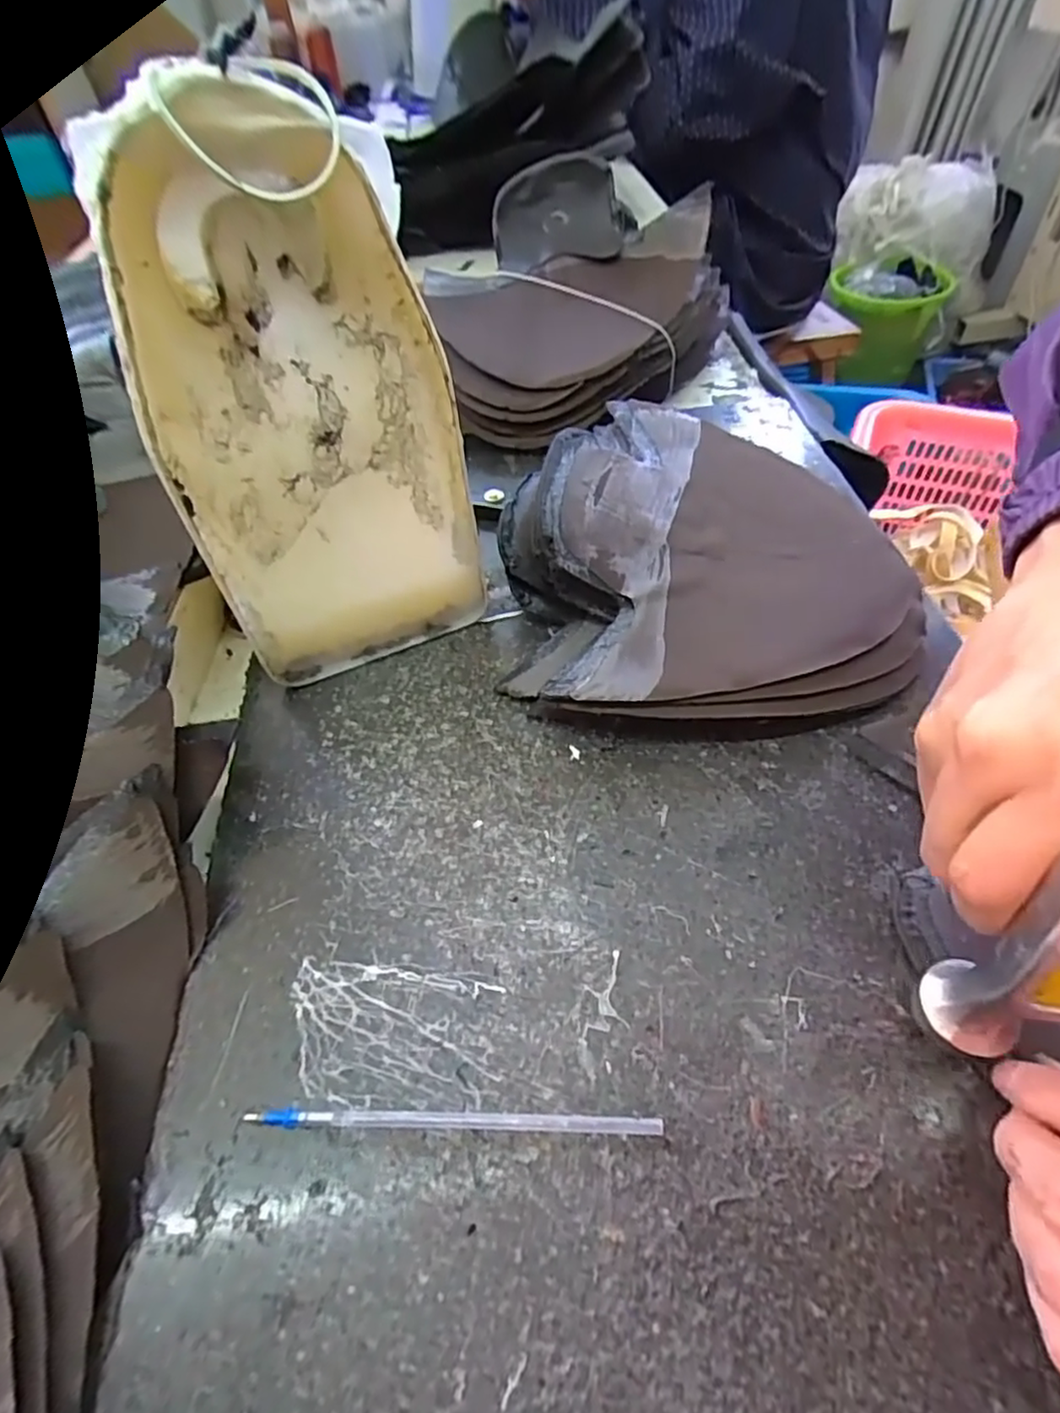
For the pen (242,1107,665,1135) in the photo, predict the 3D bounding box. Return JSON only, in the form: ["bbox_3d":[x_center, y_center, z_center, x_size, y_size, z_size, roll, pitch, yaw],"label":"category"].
[{"bbox_3d":[-0.024,0.126,0.203,0.126,0.004,0.005,0,50,3],"label":"pen"}]

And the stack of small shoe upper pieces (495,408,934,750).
[{"bbox_3d":[0.085,-0.081,0.329,0.193,0.064,0.204,-1,50,3],"label":"stack of small shoe upper pieces"}]

